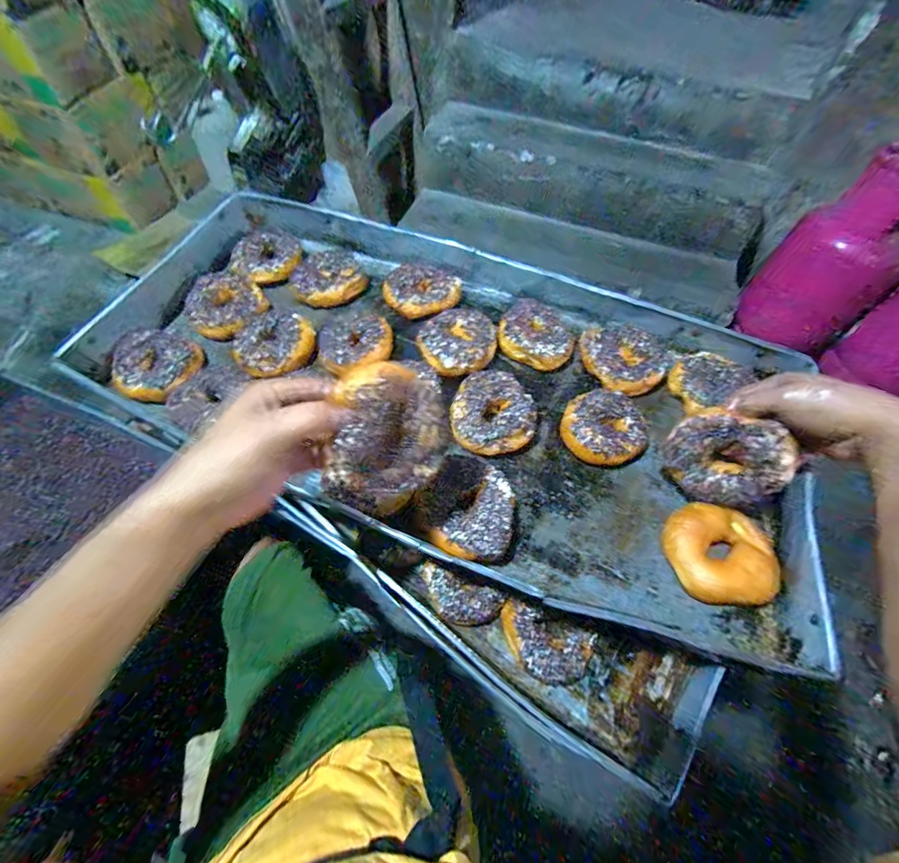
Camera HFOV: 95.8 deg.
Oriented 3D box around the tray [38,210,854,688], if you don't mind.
[{"bbox_3d":[-0.012,-0.072,0.502,0.797,0.069,0.406,20,57,9],"label":"tray"}]

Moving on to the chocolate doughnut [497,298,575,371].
[{"bbox_3d":[0.117,-0.131,0.530,0.096,0.030,0.104,27,58,13],"label":"chocolate doughnut"}]

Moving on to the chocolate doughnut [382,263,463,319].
[{"bbox_3d":[-0.043,-0.195,0.559,0.104,0.030,0.082,32,60,17],"label":"chocolate doughnut"}]

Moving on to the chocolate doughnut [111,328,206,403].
[{"bbox_3d":[-0.373,-0.085,0.512,0.104,0.035,0.091,14,56,6],"label":"chocolate doughnut"}]

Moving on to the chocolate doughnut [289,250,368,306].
[{"bbox_3d":[-0.168,-0.221,0.582,0.095,0.028,0.088,2,56,-3],"label":"chocolate doughnut"}]

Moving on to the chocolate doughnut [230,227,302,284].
[{"bbox_3d":[-0.274,-0.265,0.605,0.099,0.028,0.102,-17,59,-15],"label":"chocolate doughnut"}]

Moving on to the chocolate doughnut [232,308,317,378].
[{"bbox_3d":[-0.225,-0.116,0.517,0.107,0.024,0.099,2,56,-3],"label":"chocolate doughnut"}]

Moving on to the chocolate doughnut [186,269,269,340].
[{"bbox_3d":[-0.308,-0.178,0.559,0.097,0.027,0.100,-29,63,-21],"label":"chocolate doughnut"}]

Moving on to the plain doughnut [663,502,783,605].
[{"bbox_3d":[0.265,0.117,0.399,0.089,0.030,0.091,3,56,-2],"label":"plain doughnut"}]

